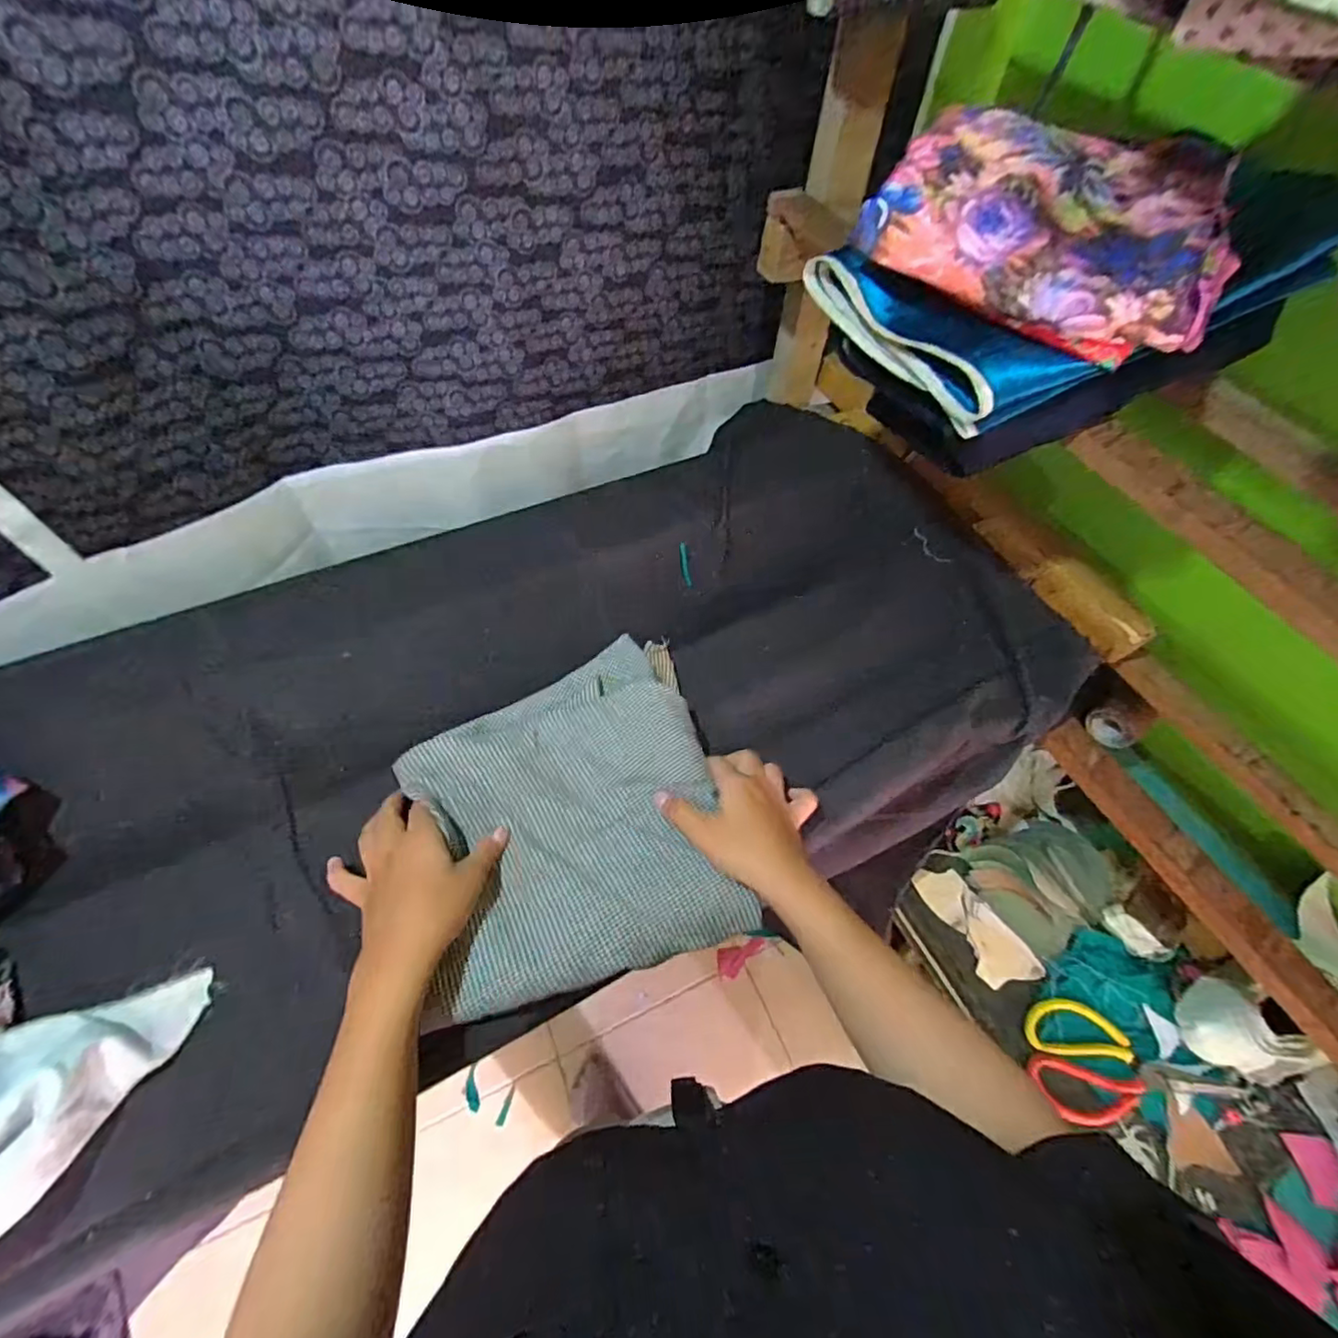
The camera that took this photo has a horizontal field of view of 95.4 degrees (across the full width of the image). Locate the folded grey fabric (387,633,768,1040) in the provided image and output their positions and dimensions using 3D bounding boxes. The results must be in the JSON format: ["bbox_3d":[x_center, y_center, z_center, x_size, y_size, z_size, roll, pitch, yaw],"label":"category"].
[{"bbox_3d":[-0.078,0.104,0.478,0.224,0.032,0.256,-13,58,-12],"label":"folded grey fabric"}]

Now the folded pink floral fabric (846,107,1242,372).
[{"bbox_3d":[0.284,-0.329,0.455,0.247,0.076,0.171,26,58,14],"label":"folded pink floral fabric"}]

